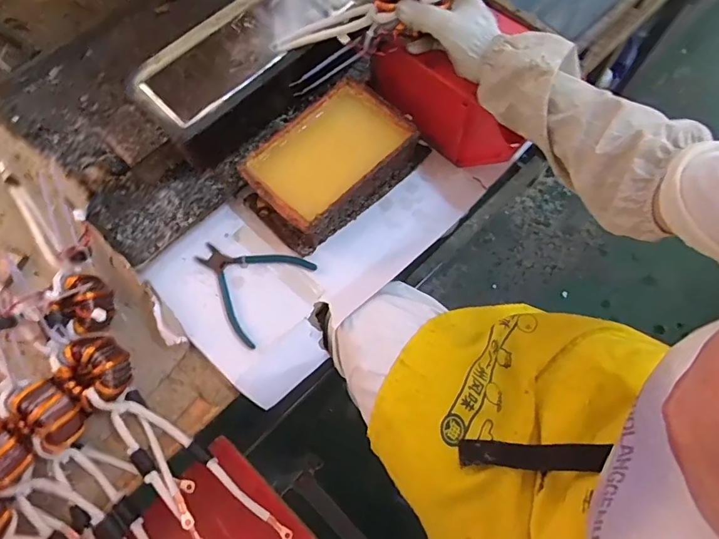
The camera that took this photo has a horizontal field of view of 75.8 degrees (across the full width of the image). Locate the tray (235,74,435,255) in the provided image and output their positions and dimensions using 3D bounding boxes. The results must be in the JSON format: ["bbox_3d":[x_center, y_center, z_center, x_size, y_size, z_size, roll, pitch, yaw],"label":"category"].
[{"bbox_3d":[-0.034,-0.139,0.598,0.132,0.069,0.226,43,76,16],"label":"tray"}]

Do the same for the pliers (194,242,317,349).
[{"bbox_3d":[-0.146,0.010,0.579,0.132,0.010,0.123,32,73,13],"label":"pliers"}]

